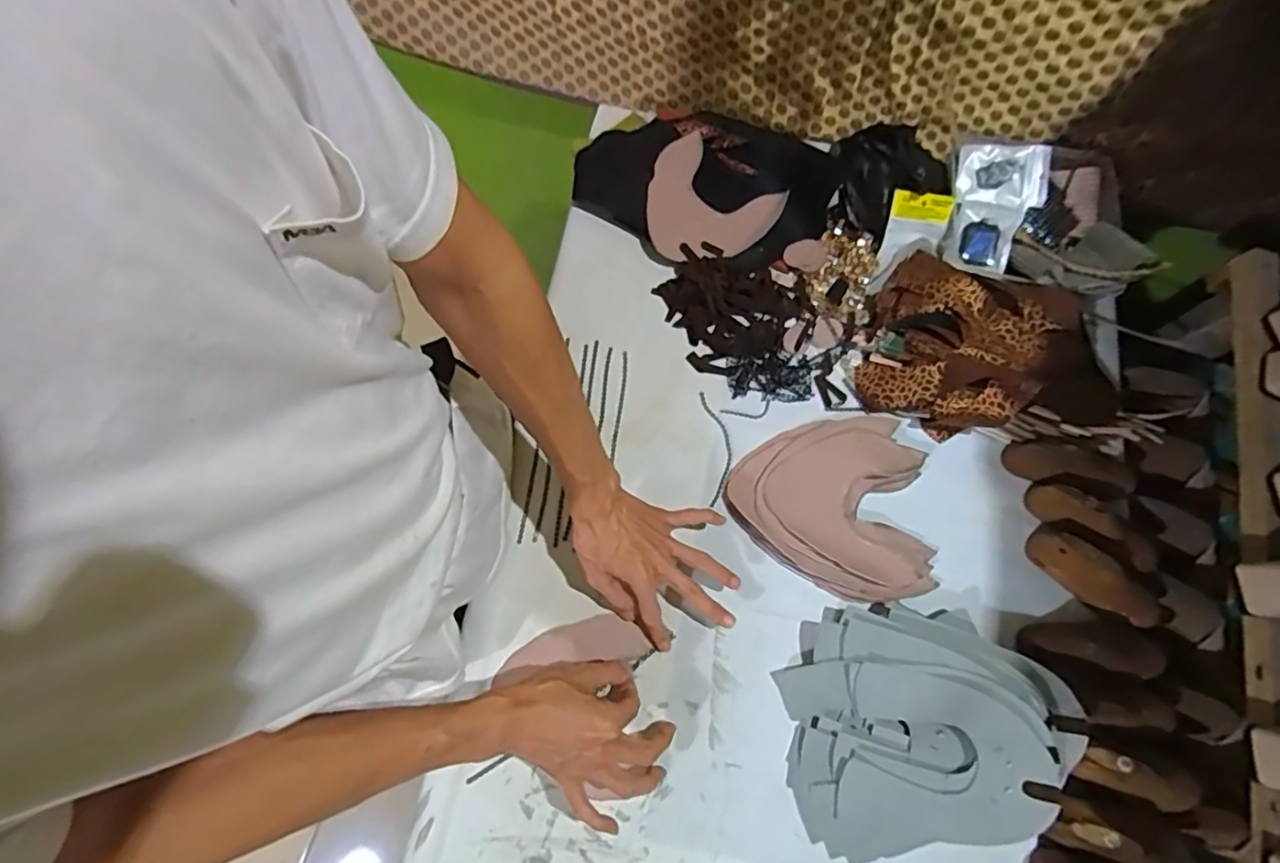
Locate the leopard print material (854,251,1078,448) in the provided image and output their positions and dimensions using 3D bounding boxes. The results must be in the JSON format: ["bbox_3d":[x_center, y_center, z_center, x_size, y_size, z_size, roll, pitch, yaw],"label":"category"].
[{"bbox_3d":[0.358,-0.093,0.674,0.198,0.084,0.182,24,72,6],"label":"leopard print material"}]

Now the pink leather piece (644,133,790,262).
[{"bbox_3d":[0.073,-0.281,0.734,0.158,0.012,0.152,42,75,11],"label":"pink leather piece"}]

